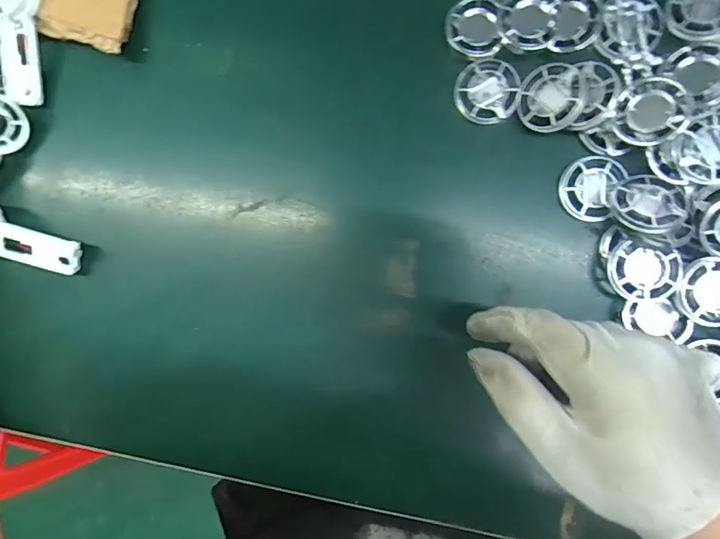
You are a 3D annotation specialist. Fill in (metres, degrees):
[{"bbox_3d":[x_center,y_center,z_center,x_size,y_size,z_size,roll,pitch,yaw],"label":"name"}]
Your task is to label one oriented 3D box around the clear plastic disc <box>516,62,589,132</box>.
[{"bbox_3d":[0.114,-0.103,0.281,0.038,0.005,0.039,-3,85,36],"label":"clear plastic disc"}]

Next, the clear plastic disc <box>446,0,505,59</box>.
[{"bbox_3d":[0.070,-0.150,0.290,0.032,0.009,0.035,-3,90,6],"label":"clear plastic disc"}]

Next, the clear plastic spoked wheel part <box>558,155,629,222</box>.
[{"bbox_3d":[0.140,-0.051,0.284,0.033,0.011,0.039,24,92,5],"label":"clear plastic spoked wheel part"}]

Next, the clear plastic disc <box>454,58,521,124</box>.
[{"bbox_3d":[0.079,-0.112,0.294,0.038,0.007,0.038,0,90,6],"label":"clear plastic disc"}]

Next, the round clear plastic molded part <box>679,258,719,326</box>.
[{"bbox_3d":[0.207,0.013,0.272,0.039,0.009,0.036,0,90,6],"label":"round clear plastic molded part"}]

